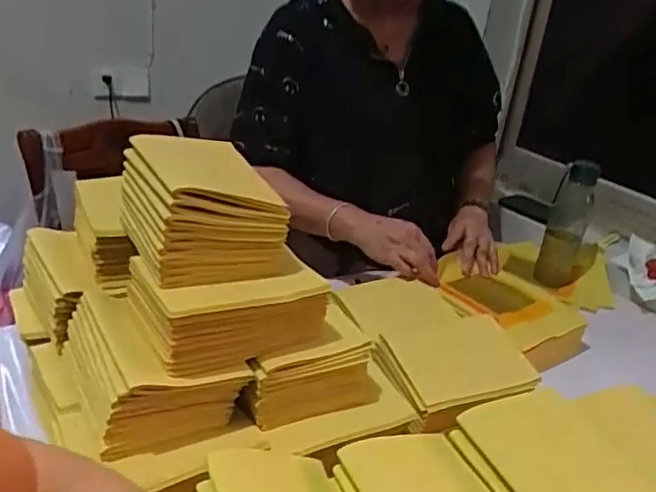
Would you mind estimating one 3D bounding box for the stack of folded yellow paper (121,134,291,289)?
[{"bbox_3d":[-0.126,-0.040,0.578,0.125,0.091,0.157,-7,28,-30],"label":"stack of folded yellow paper"}]

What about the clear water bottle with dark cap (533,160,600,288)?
[{"bbox_3d":[0.444,-0.050,1.080,0.066,0.207,0.080,16,25,18],"label":"clear water bottle with dark cap"}]

